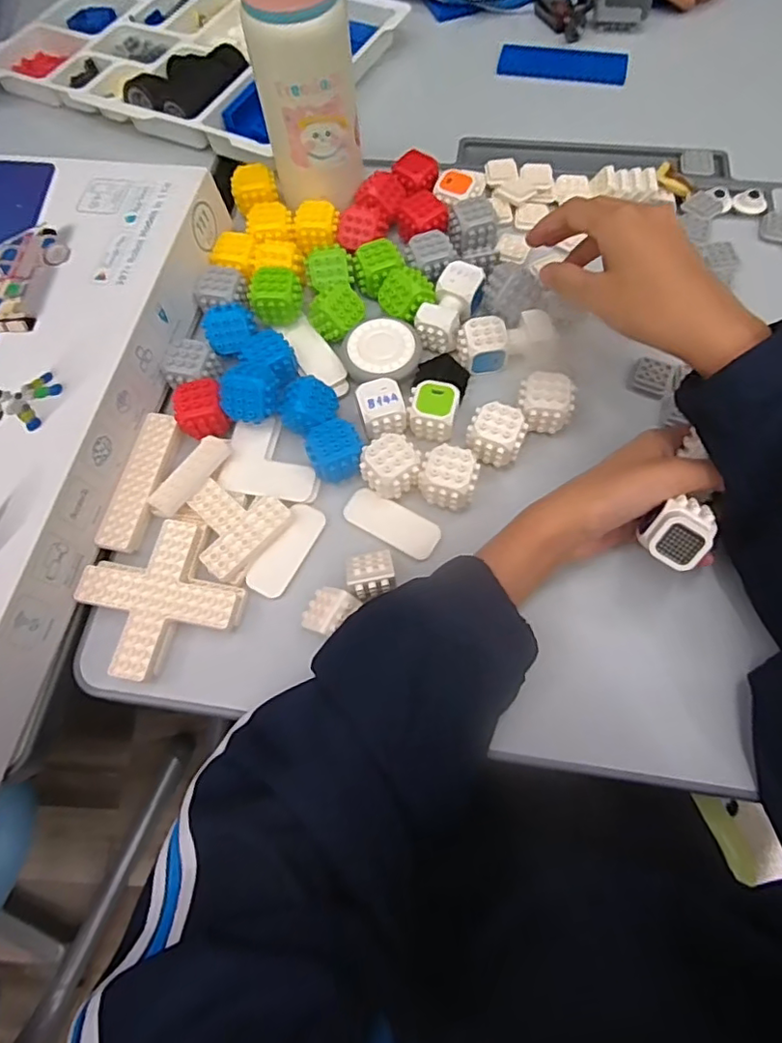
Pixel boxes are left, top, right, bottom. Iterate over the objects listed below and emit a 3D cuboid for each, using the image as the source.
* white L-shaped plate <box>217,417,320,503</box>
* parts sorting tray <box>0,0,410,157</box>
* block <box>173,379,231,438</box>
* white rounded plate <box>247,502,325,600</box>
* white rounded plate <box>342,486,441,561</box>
[{"bbox_3d":[-0.082,-0.043,0.406,0.067,0.008,0.059,9,67,7],"label":"white L-shaped plate"},{"bbox_3d":[-0.210,-0.494,0.597,0.391,0.038,0.263,26,70,14],"label":"parts sorting tray"},{"bbox_3d":[-0.134,-0.078,0.406,0.034,0.027,0.032,-20,67,-6],"label":"block"},{"bbox_3d":[-0.069,0.019,0.382,0.026,0.004,0.066,31,74,2],"label":"white rounded plate"},{"bbox_3d":[0.000,0.001,0.386,0.064,0.006,0.027,27,70,14],"label":"white rounded plate"}]

